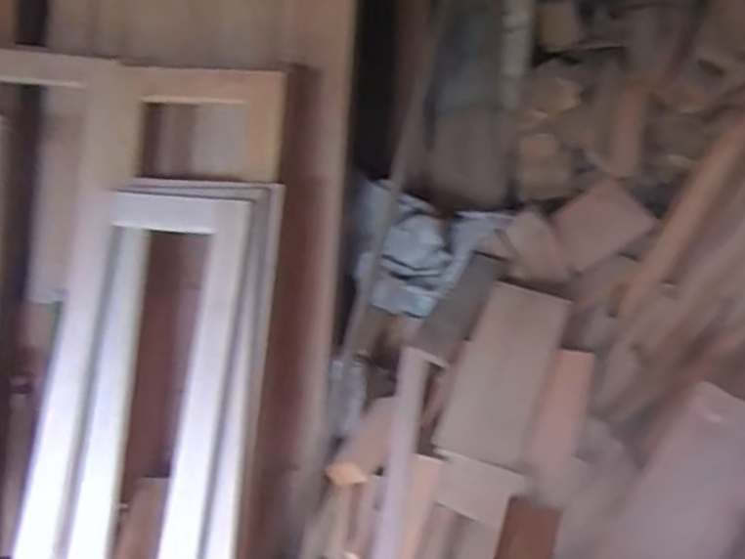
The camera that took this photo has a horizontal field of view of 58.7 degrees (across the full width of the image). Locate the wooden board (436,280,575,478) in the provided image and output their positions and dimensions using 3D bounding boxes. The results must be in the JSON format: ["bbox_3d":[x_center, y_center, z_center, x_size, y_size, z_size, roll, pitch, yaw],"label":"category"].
[{"bbox_3d":[0.318,0.223,1.612,0.217,0.428,0.025,15,-12,23],"label":"wooden board"}]

